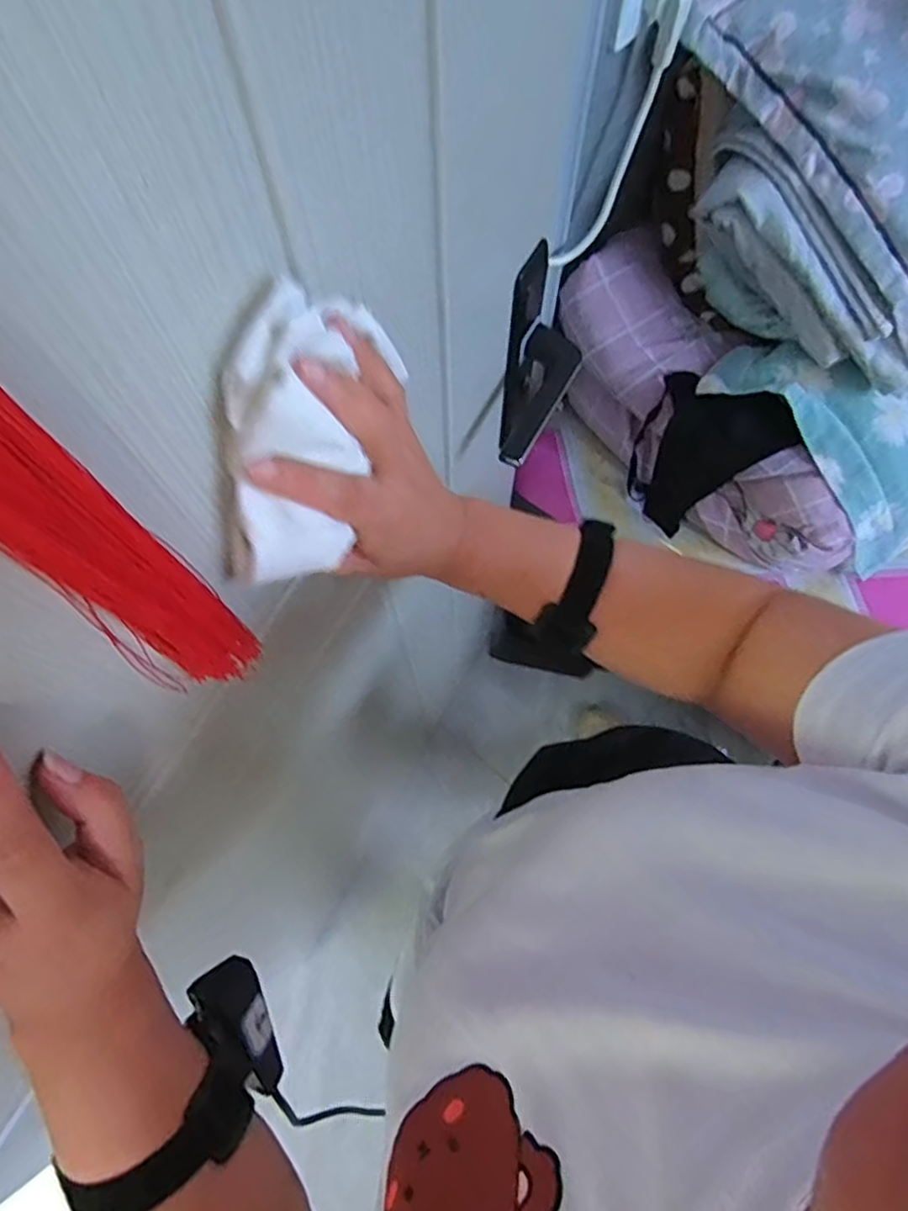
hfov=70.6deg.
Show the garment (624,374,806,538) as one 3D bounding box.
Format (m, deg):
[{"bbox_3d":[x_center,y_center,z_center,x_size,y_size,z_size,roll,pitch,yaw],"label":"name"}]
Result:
[{"bbox_3d":[0.294,-0.183,0.788,0.094,0.185,0.153,-41,75,-13],"label":"garment"}]

